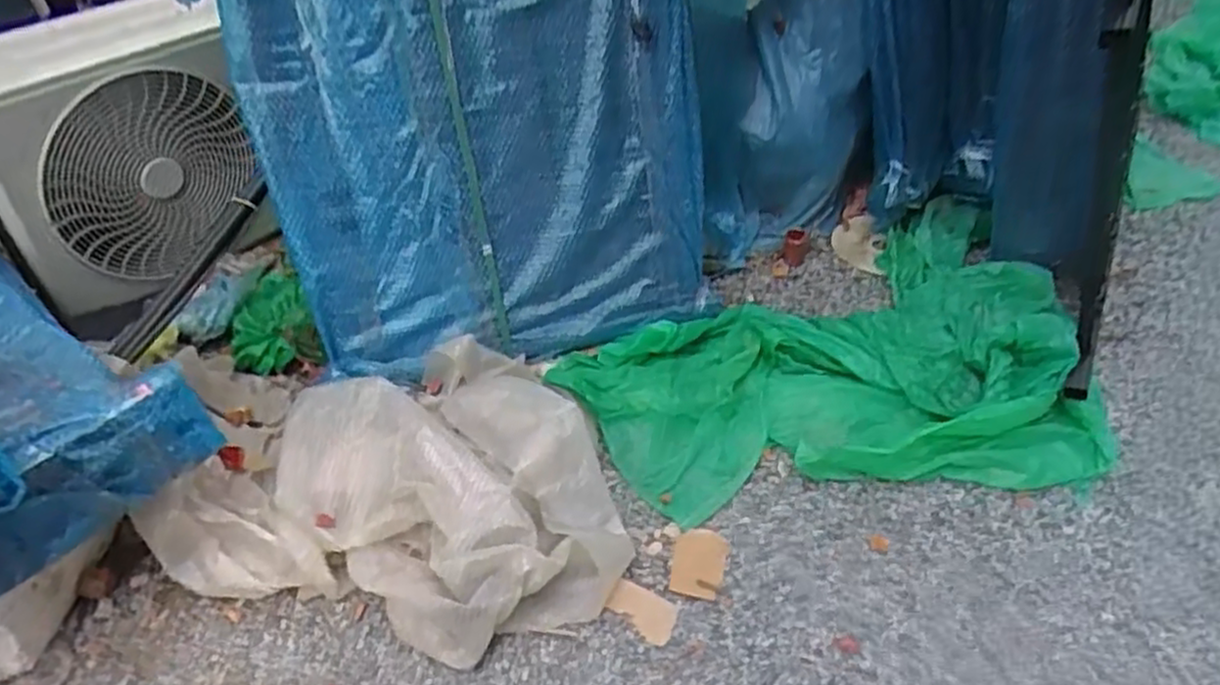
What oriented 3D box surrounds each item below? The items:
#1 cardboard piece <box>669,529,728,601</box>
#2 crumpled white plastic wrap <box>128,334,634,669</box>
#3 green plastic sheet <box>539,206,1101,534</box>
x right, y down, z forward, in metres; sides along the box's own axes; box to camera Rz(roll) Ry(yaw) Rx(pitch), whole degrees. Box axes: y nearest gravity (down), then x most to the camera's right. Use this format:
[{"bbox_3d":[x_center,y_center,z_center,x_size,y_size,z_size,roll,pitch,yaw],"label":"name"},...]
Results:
[{"bbox_3d":[0.156,0.385,1.379,0.090,0.008,0.128,13,45,6],"label":"cardboard piece"},{"bbox_3d":[-0.379,0.255,1.380,0.758,0.155,0.591,-5,46,-11],"label":"crumpled white plastic wrap"},{"bbox_3d":[0.586,0.059,1.645,1.220,0.153,0.734,-21,51,-25],"label":"green plastic sheet"}]

